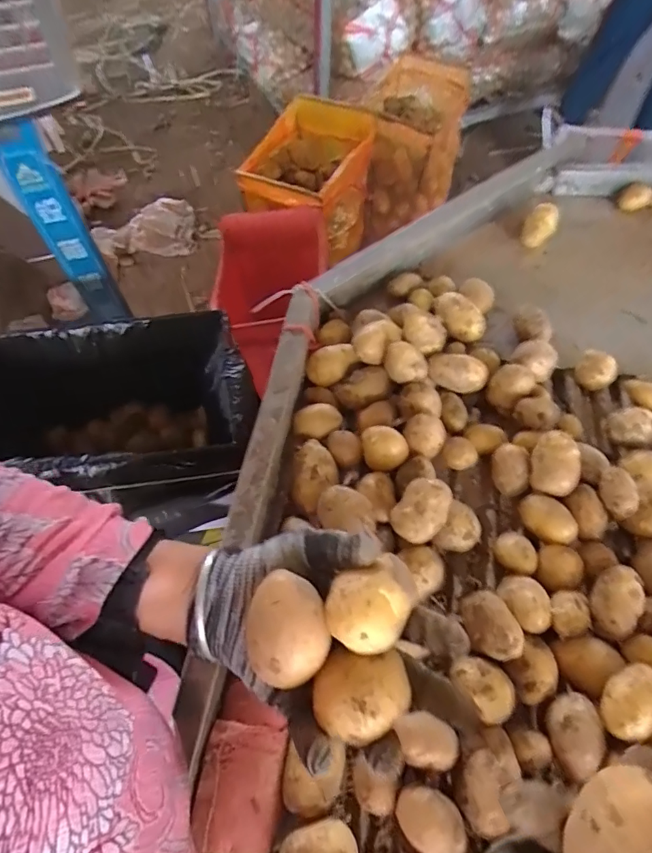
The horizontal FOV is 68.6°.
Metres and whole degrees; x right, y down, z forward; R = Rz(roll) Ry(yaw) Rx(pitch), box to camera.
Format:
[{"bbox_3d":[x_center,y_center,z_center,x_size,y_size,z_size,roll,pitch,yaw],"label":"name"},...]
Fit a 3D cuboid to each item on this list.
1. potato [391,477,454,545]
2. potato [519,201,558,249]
[{"bbox_3d":[0.082,0.073,0.412,0.041,0.035,0.053,29,66,16],"label":"potato"},{"bbox_3d":[0.303,-0.285,0.674,0.038,0.032,0.069,26,65,15],"label":"potato"}]

